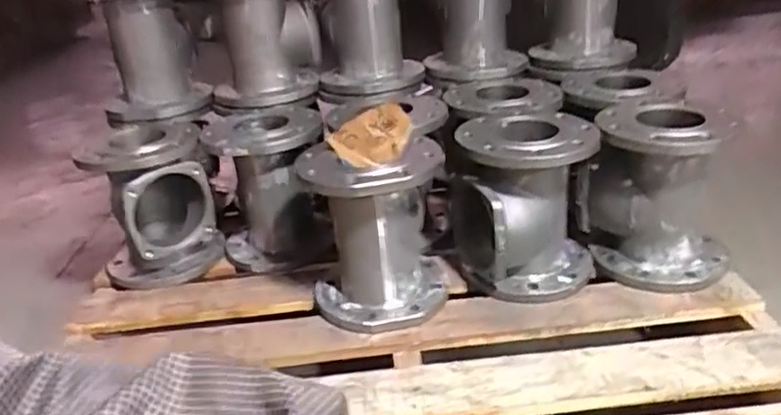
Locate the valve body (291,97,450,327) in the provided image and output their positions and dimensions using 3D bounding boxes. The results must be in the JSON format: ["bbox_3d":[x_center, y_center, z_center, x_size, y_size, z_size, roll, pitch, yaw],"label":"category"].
[{"bbox_3d":[-0.020,-0.008,1.030,0.219,0.295,0.295,-5,25,1],"label":"valve body"}]

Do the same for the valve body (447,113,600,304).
[{"bbox_3d":[0.212,-0.007,1.025,0.204,0.249,0.210,-6,25,-1],"label":"valve body"}]

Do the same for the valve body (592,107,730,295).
[{"bbox_3d":[0.413,-0.016,0.996,0.207,0.256,0.157,3,27,19],"label":"valve body"}]

